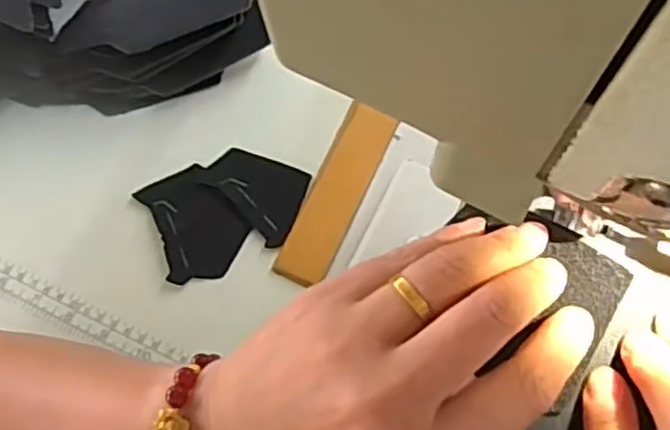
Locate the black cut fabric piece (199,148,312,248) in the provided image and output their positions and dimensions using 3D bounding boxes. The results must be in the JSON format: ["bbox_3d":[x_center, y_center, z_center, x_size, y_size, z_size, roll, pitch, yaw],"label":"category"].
[{"bbox_3d":[-0.053,-0.015,0.468,0.069,0.011,0.050,25,69,10],"label":"black cut fabric piece"}]

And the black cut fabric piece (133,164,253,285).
[{"bbox_3d":[-0.091,0.005,0.463,0.055,0.009,0.076,-31,70,-12],"label":"black cut fabric piece"}]

